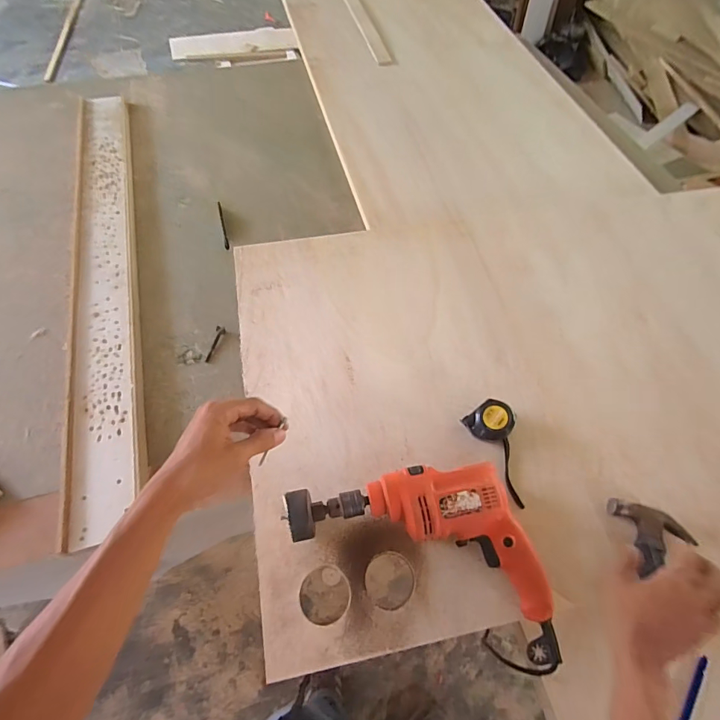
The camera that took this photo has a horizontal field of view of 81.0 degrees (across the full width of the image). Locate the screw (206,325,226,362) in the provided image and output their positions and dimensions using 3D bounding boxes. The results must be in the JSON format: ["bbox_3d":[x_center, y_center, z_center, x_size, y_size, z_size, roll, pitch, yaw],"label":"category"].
[{"bbox_3d":[-0.271,-0.030,0.786,0.017,0.015,0.070,9,60,3],"label":"screw"}]

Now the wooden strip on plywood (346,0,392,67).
[{"bbox_3d":[-0.008,-1.157,1.397,0.052,0.016,0.685,-13,60,-9],"label":"wooden strip on plywood"}]

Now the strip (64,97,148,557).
[{"bbox_3d":[-0.518,-0.205,0.860,0.116,0.018,1.103,-9,62,-17],"label":"strip"}]

